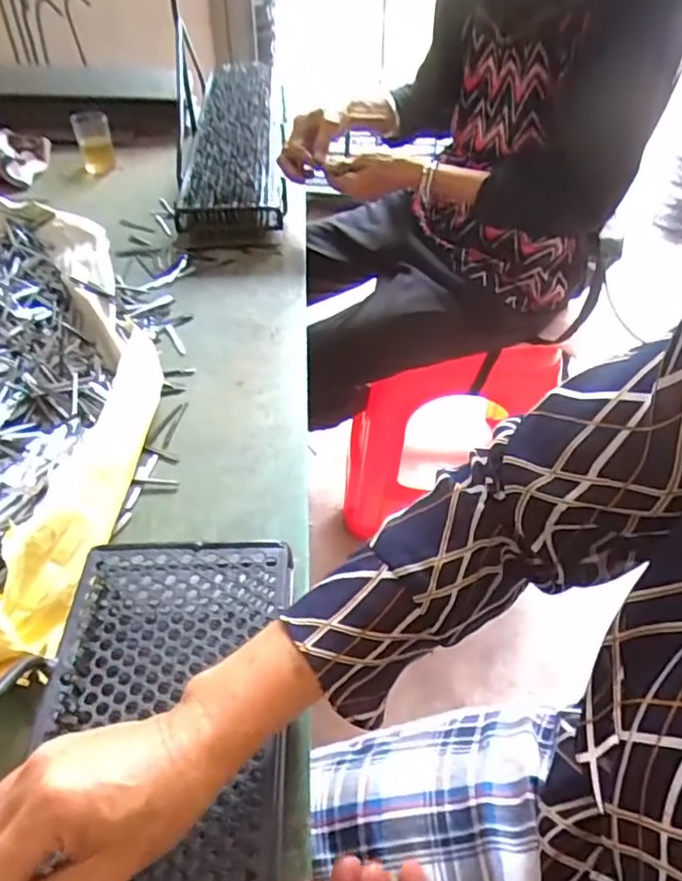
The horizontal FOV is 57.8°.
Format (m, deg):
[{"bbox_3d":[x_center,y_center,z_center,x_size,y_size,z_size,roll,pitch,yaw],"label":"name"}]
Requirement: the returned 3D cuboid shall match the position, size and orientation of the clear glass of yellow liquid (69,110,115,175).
[{"bbox_3d":[-0.441,-0.536,1.106,0.060,0.088,0.062,-16,48,-17],"label":"clear glass of yellow liquid"}]

